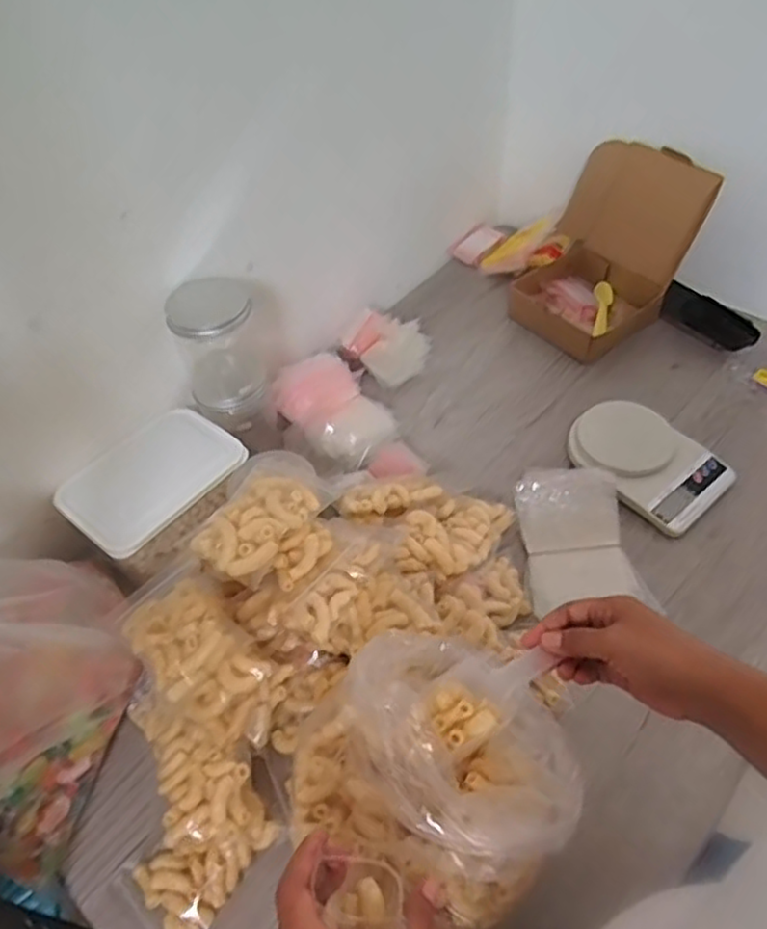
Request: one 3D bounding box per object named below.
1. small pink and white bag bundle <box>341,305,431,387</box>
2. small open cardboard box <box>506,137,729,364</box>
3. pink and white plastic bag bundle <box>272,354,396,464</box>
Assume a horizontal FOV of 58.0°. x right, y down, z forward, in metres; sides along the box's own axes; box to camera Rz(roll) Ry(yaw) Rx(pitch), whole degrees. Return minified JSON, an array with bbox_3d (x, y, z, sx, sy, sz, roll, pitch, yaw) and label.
[{"bbox_3d":[0.001,-0.166,0.968,0.111,0.066,0.080,34,60,28],"label":"small pink and white bag bundle"},{"bbox_3d":[0.312,-0.304,0.976,0.195,0.189,0.240,27,57,24],"label":"small open cardboard box"},{"bbox_3d":[-0.059,-0.074,0.899,0.162,0.043,0.127,33,59,27],"label":"pink and white plastic bag bundle"}]

